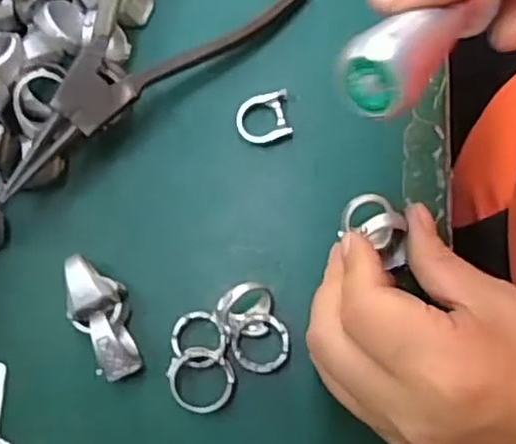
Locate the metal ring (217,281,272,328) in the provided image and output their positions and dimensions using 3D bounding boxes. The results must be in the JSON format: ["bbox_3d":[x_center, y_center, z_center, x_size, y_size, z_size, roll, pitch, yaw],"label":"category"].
[{"bbox_3d":[-0.005,0.034,0.275,0.022,0.020,0.014,-18,78,-2],"label":"metal ring"}]

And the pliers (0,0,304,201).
[{"bbox_3d":[-0.055,-0.070,0.296,0.070,0.034,0.157,35,81,8],"label":"pliers"}]

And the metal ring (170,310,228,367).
[{"bbox_3d":[-0.025,0.049,0.278,0.022,0.008,0.023,0,78,2],"label":"metal ring"}]

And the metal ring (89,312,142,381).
[{"bbox_3d":[-0.060,0.050,0.274,0.014,0.019,0.028,-26,79,-4],"label":"metal ring"}]

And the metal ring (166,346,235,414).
[{"bbox_3d":[-0.023,0.065,0.273,0.027,0.008,0.026,0,78,2],"label":"metal ring"}]

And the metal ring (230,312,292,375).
[{"bbox_3d":[0.001,0.051,0.277,0.024,0.006,0.024,0,78,2],"label":"metal ring"}]

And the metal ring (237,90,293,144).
[{"bbox_3d":[0.002,-0.048,0.304,0.024,0.006,0.023,-7,78,0],"label":"metal ring"}]

